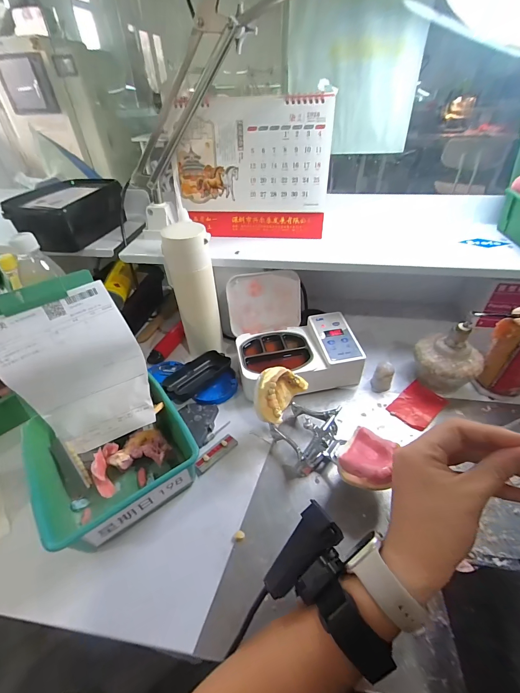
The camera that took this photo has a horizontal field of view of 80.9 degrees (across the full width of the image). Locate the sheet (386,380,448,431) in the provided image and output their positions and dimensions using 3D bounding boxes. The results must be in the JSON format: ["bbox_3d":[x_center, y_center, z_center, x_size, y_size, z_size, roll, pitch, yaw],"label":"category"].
[{"bbox_3d":[0.238,0.087,0.461,0.085,0.012,0.056,-30,48,-29],"label":"sheet"}]

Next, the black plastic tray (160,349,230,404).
[{"bbox_3d":[-0.102,0.045,0.495,0.105,0.022,0.044,-33,50,-31],"label":"black plastic tray"}]

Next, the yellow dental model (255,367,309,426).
[{"bbox_3d":[0.024,0.054,0.391,0.049,0.046,0.077,25,47,27],"label":"yellow dental model"}]

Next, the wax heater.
[{"bbox_3d":[0.053,-0.020,0.488,0.190,0.133,0.157,-9,41,-8],"label":"wax heater"}]

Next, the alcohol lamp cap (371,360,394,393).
[{"bbox_3d":[0.194,0.048,0.480,0.028,0.045,0.026,-1,41,1],"label":"alcohol lamp cap"}]

